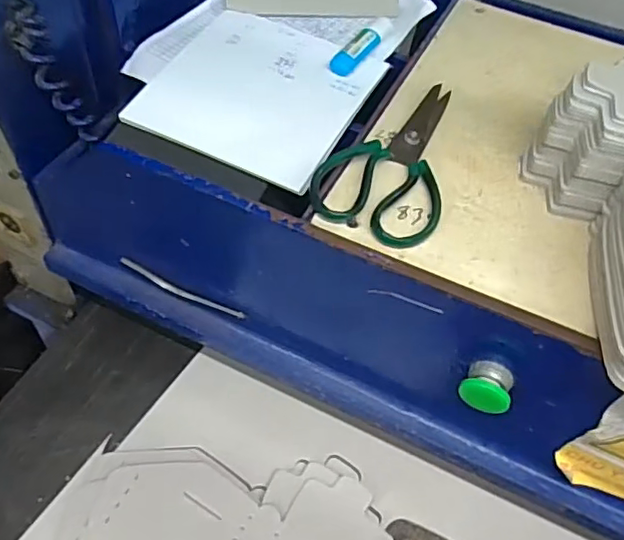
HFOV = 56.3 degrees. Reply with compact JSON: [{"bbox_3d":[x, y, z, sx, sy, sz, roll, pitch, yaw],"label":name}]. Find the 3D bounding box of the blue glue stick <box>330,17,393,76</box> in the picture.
[{"bbox_3d":[0.053,-0.233,0.604,0.022,0.017,0.097,31,55,18],"label":"blue glue stick"}]

